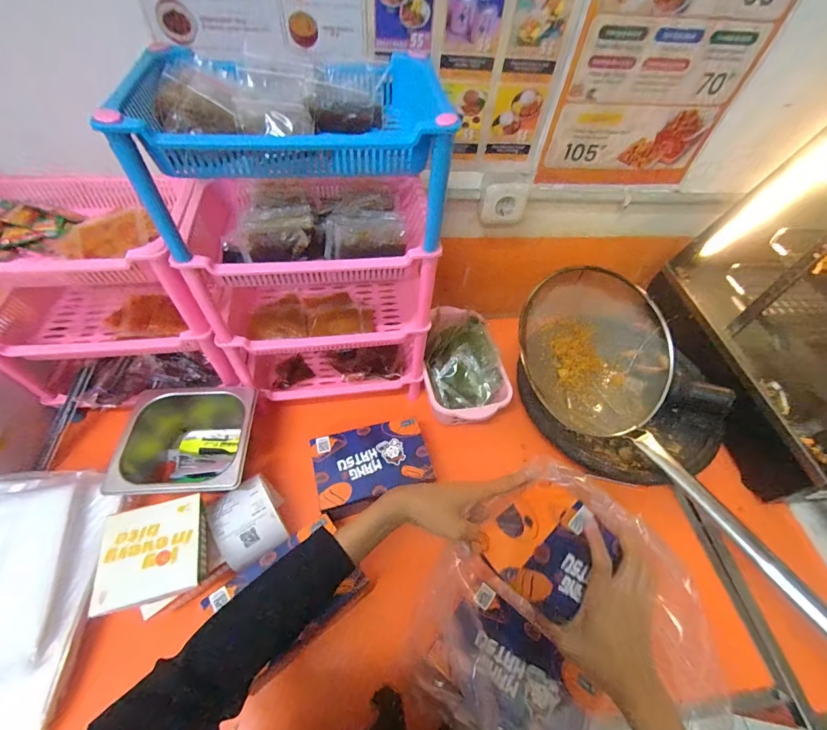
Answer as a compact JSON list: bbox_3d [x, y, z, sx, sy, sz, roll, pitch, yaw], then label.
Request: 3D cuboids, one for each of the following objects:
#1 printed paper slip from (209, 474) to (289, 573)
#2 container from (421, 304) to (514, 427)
[{"bbox_3d":[-0.229,0.220,0.527,0.077,0.041,0.097,-27,59,-22],"label":"printed paper slip"},{"bbox_3d":[0.090,-0.001,0.697,0.146,0.084,0.233,1,53,-3],"label":"container"}]

